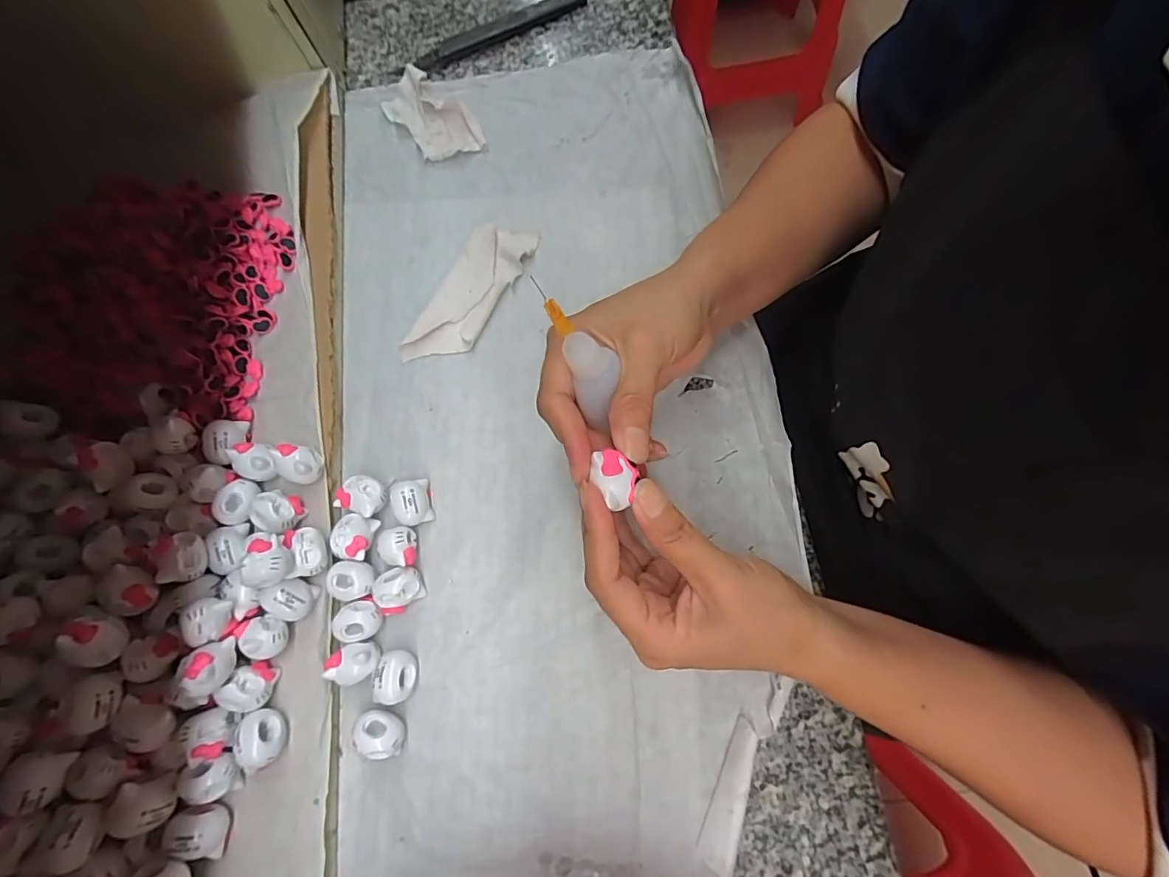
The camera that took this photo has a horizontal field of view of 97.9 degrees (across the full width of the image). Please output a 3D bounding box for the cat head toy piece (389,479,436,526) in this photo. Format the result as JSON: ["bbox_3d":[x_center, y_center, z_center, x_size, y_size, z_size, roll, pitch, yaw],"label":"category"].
[{"bbox_3d":[-0.099,0.037,0.292,0.021,0.019,0.025,-9,74,-1],"label":"cat head toy piece"}]

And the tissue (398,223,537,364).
[{"bbox_3d":[-0.074,-0.095,0.331,0.039,0.011,0.112,28,77,9],"label":"tissue"}]

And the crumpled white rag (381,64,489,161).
[{"bbox_3d":[-0.108,-0.232,0.364,0.045,0.017,0.083,-38,77,-8],"label":"crumpled white rag"}]

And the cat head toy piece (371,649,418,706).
[{"bbox_3d":[-0.099,0.125,0.269,0.019,0.018,0.025,-7,74,0],"label":"cat head toy piece"}]

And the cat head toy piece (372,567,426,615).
[{"bbox_3d":[-0.101,0.083,0.279,0.023,0.019,0.024,-6,74,0],"label":"cat head toy piece"}]

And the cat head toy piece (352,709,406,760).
[{"bbox_3d":[-0.104,0.150,0.260,0.026,0.023,0.017,10,75,5],"label":"cat head toy piece"}]

